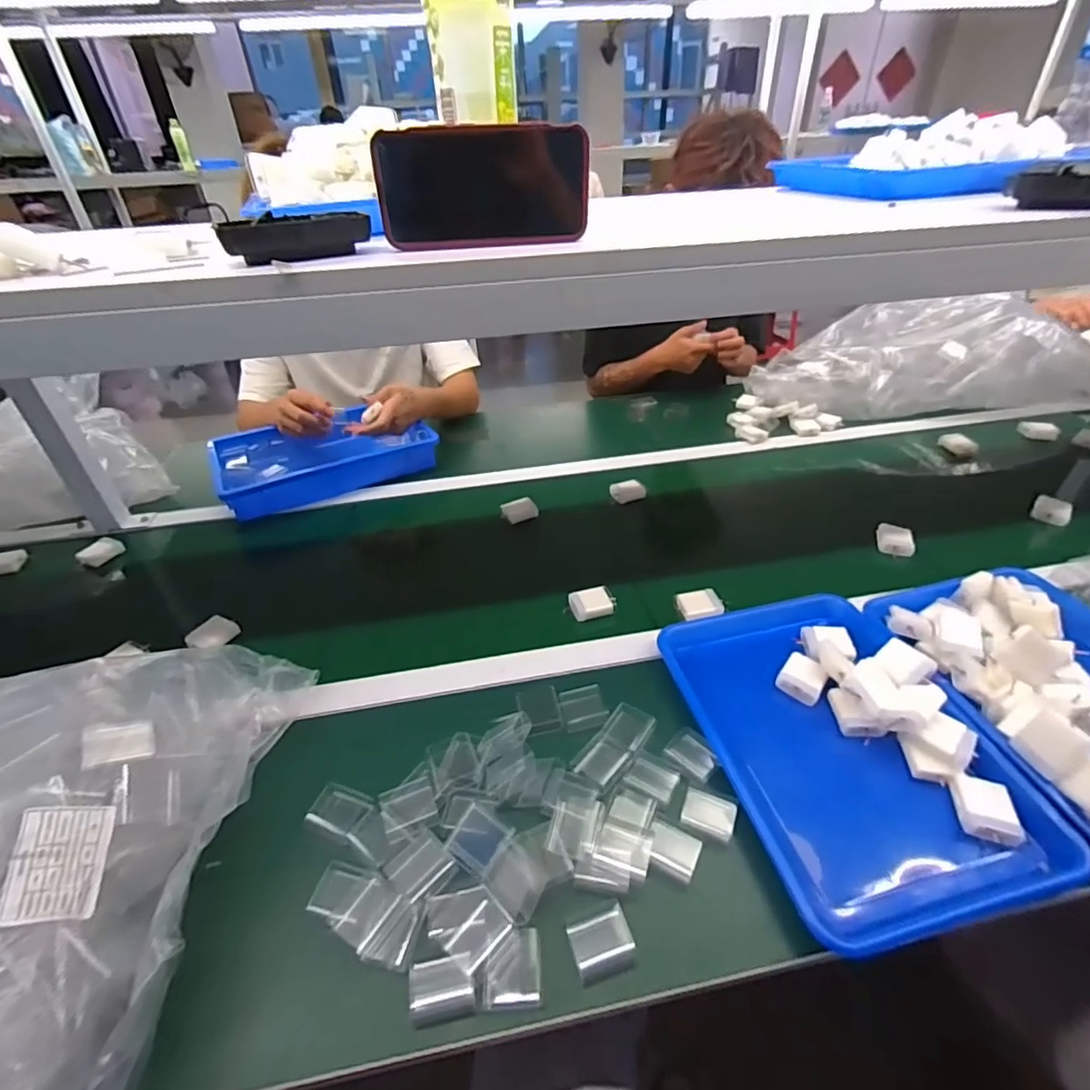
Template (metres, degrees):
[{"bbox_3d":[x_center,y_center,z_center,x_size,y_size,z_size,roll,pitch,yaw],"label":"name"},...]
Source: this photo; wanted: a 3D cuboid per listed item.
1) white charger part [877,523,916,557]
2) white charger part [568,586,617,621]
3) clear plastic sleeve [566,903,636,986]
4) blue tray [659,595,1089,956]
[{"bbox_3d":[0.499,-0.007,0.783,0.045,0.018,0.055,14,40,21],"label":"white charger part"},{"bbox_3d":[0.061,0.074,0.707,0.059,0.018,0.040,-9,37,-9],"label":"white charger part"},{"bbox_3d":[0.044,0.302,0.419,0.047,0.008,0.037,-16,39,-17],"label":"clear plastic sleeve"},{"bbox_3d":[0.284,0.185,0.540,0.252,0.051,0.326,-13,44,-7],"label":"blue tray"}]

